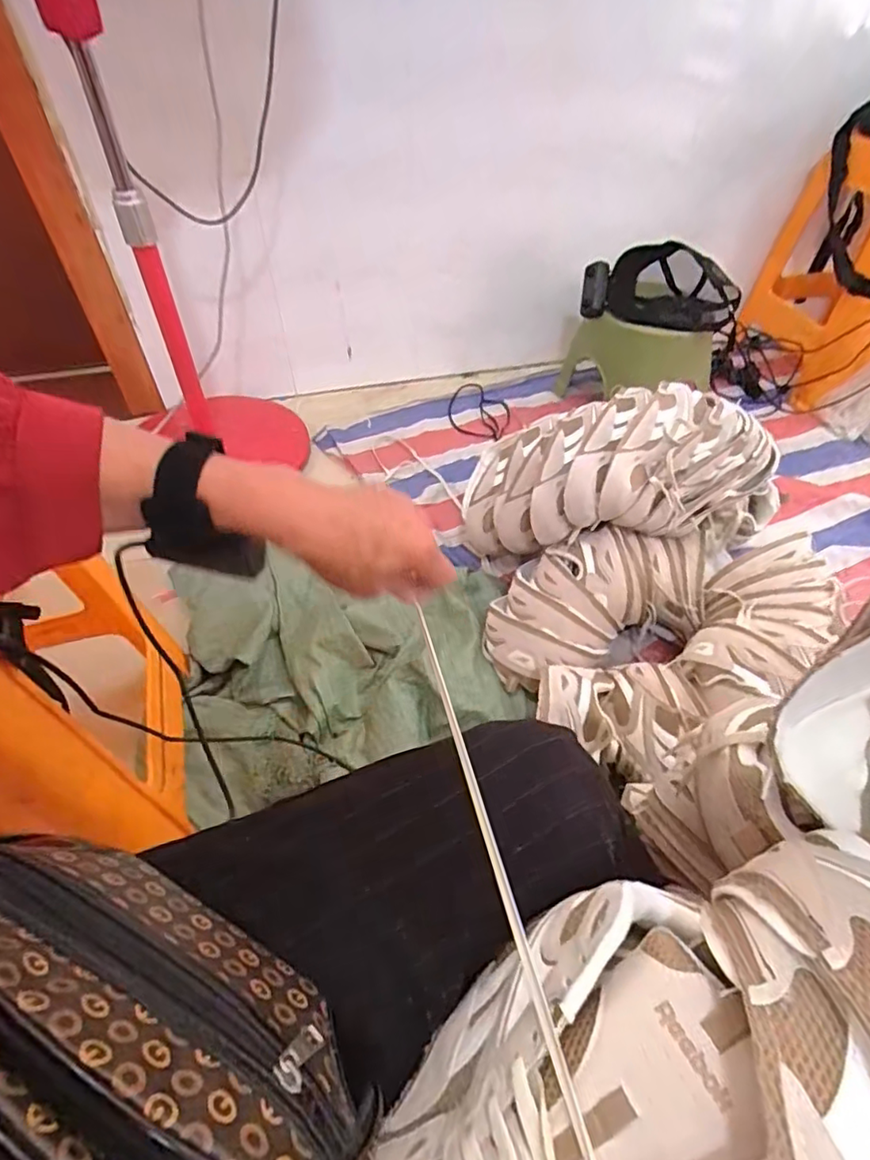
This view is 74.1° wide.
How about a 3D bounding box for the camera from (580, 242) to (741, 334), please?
[{"bbox_3d":[0.447,-0.581,1.145,0.294,0.126,0.089,14,50,13],"label":"camera"}]

